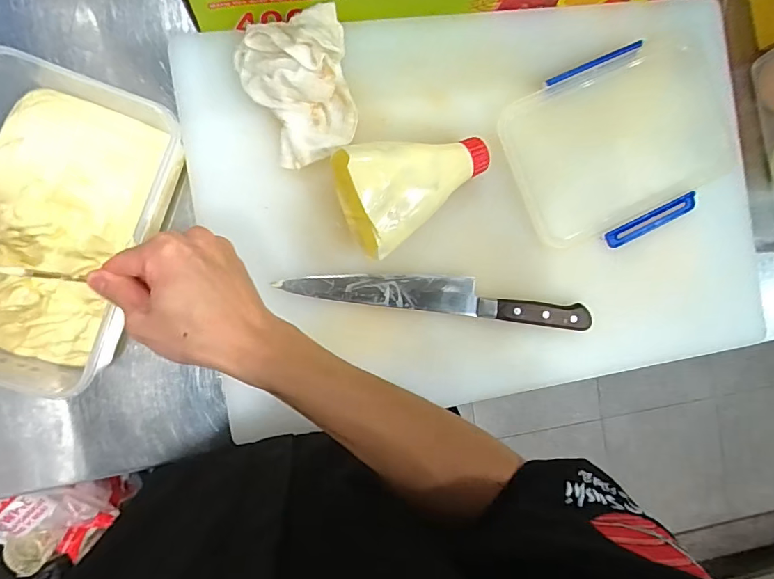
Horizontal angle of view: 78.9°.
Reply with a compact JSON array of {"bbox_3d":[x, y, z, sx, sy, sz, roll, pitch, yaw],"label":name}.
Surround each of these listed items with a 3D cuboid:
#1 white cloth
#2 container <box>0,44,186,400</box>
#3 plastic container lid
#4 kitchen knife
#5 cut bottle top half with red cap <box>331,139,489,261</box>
[{"bbox_3d":[-0.077,-0.187,0.430,0.104,0.053,0.125,-19,92,-8],"label":"white cloth"},{"bbox_3d":[-0.292,-0.049,0.410,0.160,0.080,0.269,22,86,-8],"label":"container"},{"bbox_3d":[0.245,-0.148,0.489,0.232,0.018,0.182,-24,93,-8],"label":"plastic container lid"},{"bbox_3d":[0.052,0.006,0.469,0.307,0.018,0.036,8,88,-9],"label":"kitchen knife"},{"bbox_3d":[0.031,-0.098,0.432,0.141,0.072,0.090,-24,93,-8],"label":"cut bottle top half with red cap"}]

